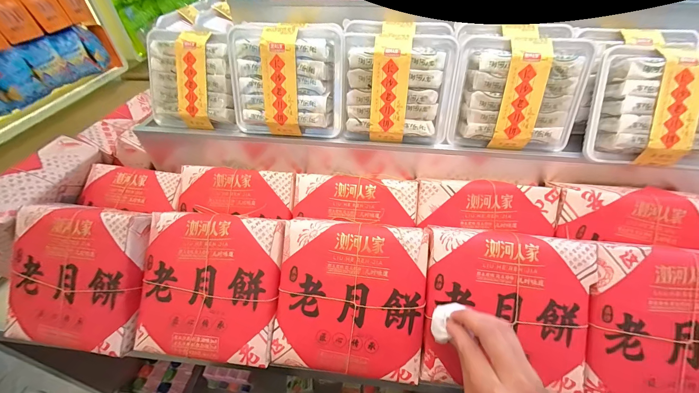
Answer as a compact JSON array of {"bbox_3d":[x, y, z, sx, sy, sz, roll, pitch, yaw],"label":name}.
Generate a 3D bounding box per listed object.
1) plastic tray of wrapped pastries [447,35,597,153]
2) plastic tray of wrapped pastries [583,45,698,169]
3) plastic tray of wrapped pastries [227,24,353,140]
[{"bbox_3d":[0.233,-0.138,0.413,0.169,0.148,0.034,8,25,11],"label":"plastic tray of wrapped pastries"},{"bbox_3d":[0.416,-0.117,0.388,0.168,0.151,0.044,5,9,14],"label":"plastic tray of wrapped pastries"},{"bbox_3d":[-0.091,-0.168,0.439,0.170,0.152,0.039,3,21,0],"label":"plastic tray of wrapped pastries"}]

